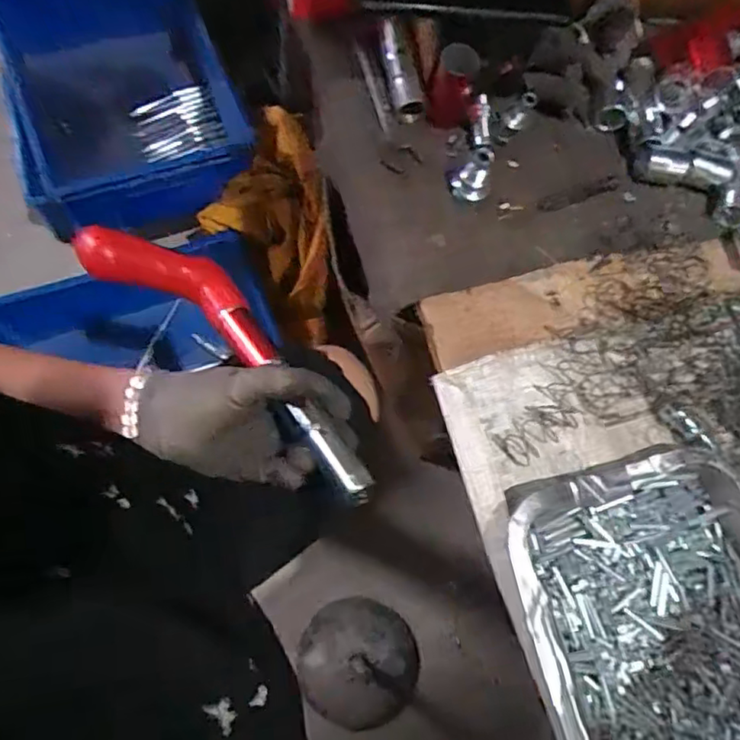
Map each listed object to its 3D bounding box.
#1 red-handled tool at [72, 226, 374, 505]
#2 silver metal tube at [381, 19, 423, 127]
[{"bbox_3d":[-0.098,-0.010,0.435,0.078,0.082,0.279,-41,69,-12],"label":"red-handled tool"},{"bbox_3d":[0.023,-0.246,0.487,0.020,0.020,0.077,-18,100,-6],"label":"silver metal tube"}]

